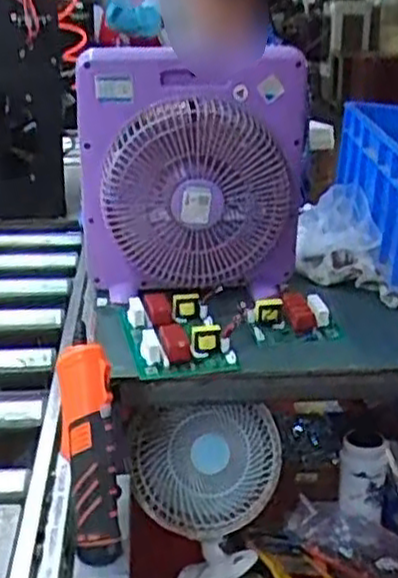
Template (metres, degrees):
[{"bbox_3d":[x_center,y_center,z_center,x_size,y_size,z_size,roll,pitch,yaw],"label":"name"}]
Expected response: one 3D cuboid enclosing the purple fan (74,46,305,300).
[{"bbox_3d":[-0.007,-0.152,1.093,0.320,0.351,0.121,-1,20,-4],"label":"purple fan"}]

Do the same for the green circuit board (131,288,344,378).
[{"bbox_3d":[0.035,0.042,1.009,0.281,0.037,0.182,-9,22,-23],"label":"green circuit board"}]

